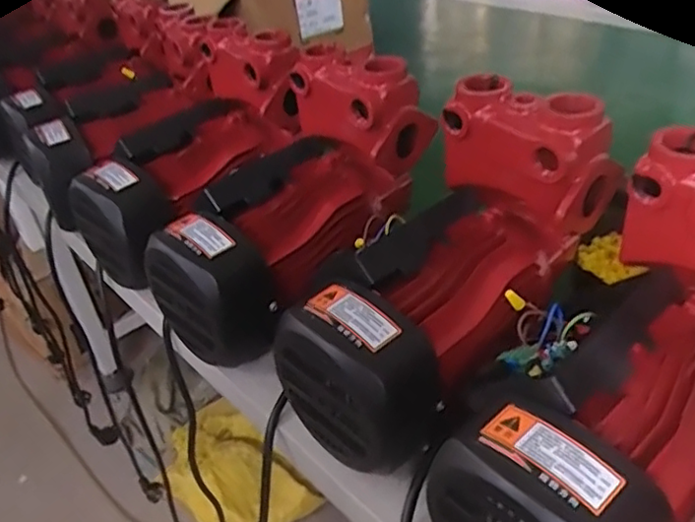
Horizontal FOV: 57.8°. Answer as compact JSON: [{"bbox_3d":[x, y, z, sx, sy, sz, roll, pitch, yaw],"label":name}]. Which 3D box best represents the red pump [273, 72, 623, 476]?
[{"bbox_3d":[0.067,0.004,0.438,0.229,0.190,0.111,-32,44,-31],"label":"red pump"}]

